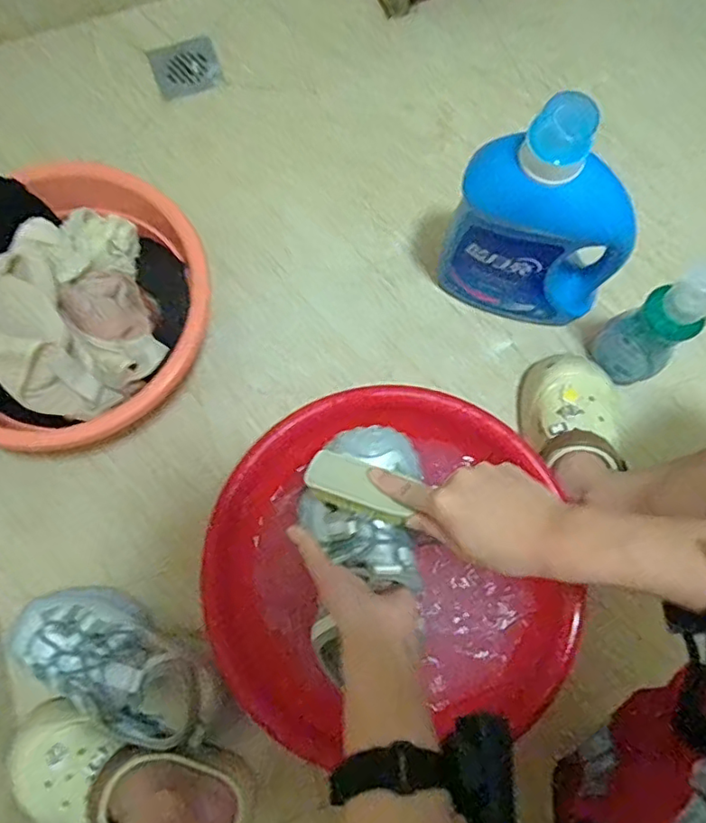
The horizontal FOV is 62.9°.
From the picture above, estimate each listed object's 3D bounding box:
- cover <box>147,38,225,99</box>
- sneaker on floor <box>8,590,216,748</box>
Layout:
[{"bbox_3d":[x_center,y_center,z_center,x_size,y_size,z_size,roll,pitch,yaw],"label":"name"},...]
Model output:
[{"bbox_3d":[-0.252,-0.521,0.875,0.097,0.006,0.094,-21,77,-5],"label":"cover"},{"bbox_3d":[-0.252,0.269,0.624,0.229,0.090,0.104,27,78,7],"label":"sneaker on floor"}]

